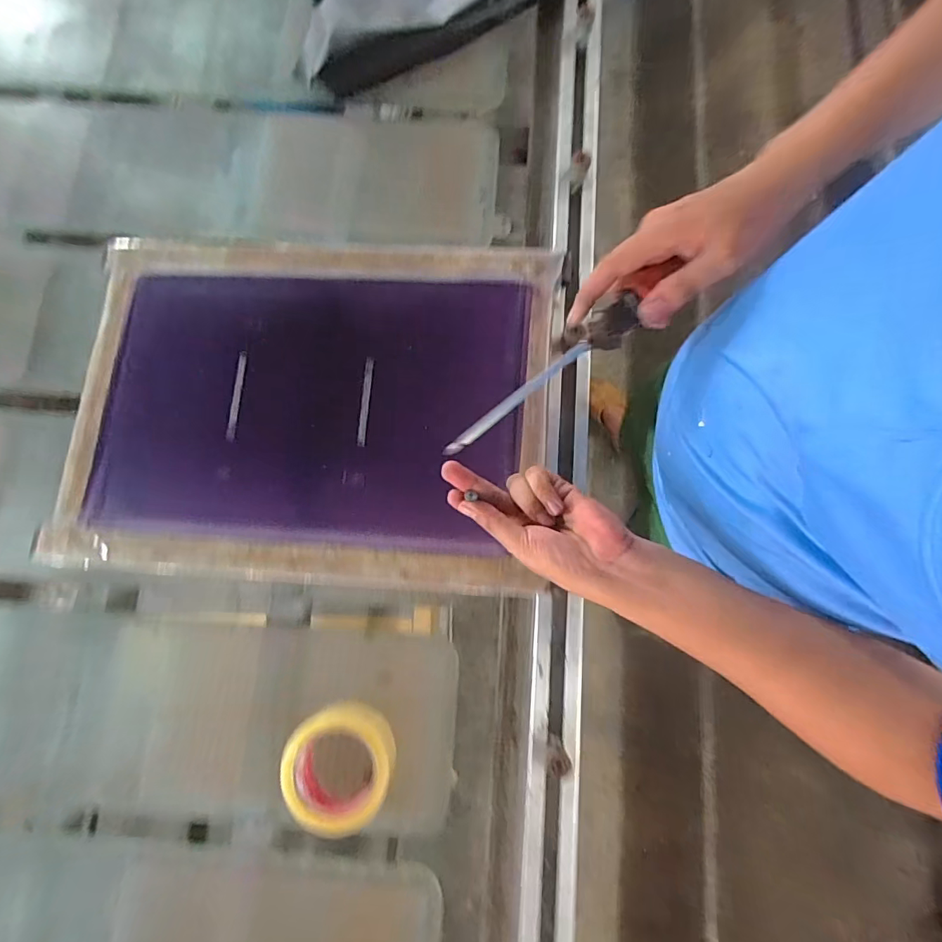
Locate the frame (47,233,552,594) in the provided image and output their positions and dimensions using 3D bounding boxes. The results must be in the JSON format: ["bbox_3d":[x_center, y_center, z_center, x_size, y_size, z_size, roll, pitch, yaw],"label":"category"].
[{"bbox_3d":[-0.178,-0.077,0.574,0.528,0.053,0.391,4,80,0],"label":"frame"}]

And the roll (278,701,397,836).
[{"bbox_3d":[-0.134,0.294,0.500,0.107,0.068,0.100,0,80,2],"label":"roll"}]

